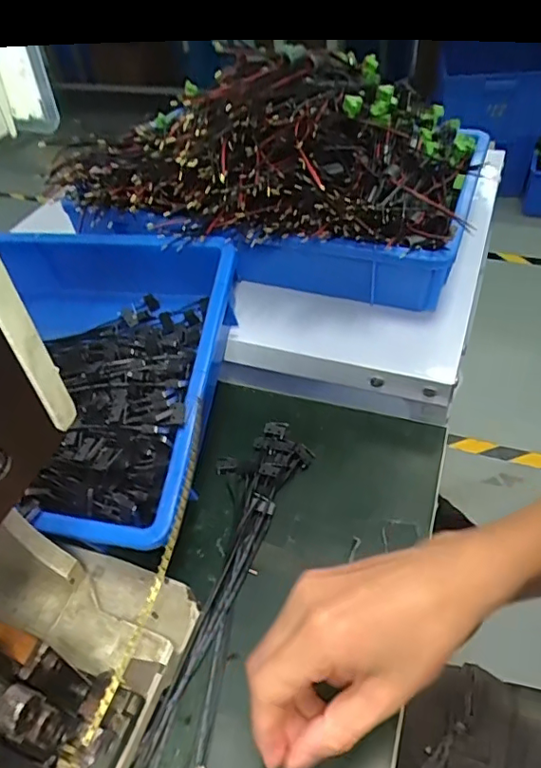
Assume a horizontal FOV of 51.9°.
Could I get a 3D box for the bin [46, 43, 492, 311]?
[{"bbox_3d":[0.005,-0.234,0.597,0.389,0.201,0.268,12,49,16],"label":"bin"}]

